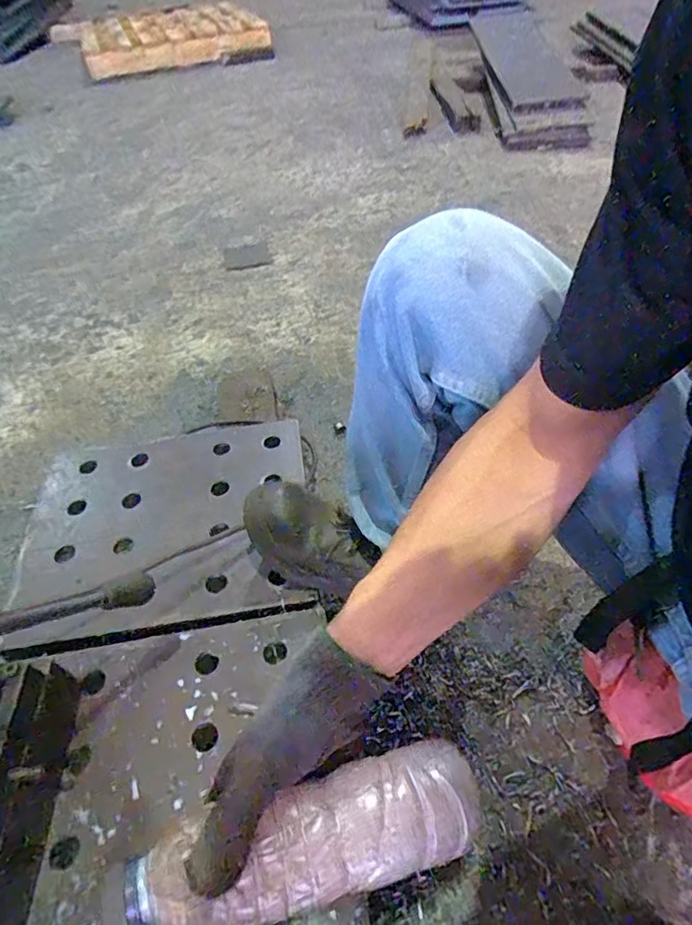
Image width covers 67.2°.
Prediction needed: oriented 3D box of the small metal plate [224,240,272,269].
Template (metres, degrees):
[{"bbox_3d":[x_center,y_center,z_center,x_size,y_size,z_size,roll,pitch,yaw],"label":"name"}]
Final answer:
[{"bbox_3d":[-0.273,-0.570,1.429,0.116,0.008,0.122,-15,48,-8],"label":"small metal plate"}]

